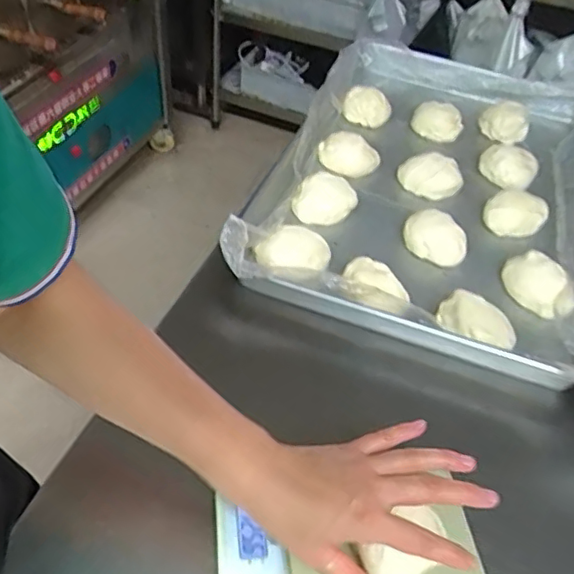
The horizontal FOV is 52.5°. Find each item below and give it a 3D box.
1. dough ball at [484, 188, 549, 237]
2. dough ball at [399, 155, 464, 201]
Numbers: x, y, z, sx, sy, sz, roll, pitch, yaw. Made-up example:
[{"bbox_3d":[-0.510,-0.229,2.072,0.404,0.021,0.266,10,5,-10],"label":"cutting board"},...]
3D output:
[{"bbox_3d":[0.293,-0.096,0.745,0.072,0.034,0.065,27,49,18],"label":"dough ball"},{"bbox_3d":[0.192,-0.150,0.785,0.086,0.039,0.051,20,47,13],"label":"dough ball"}]

